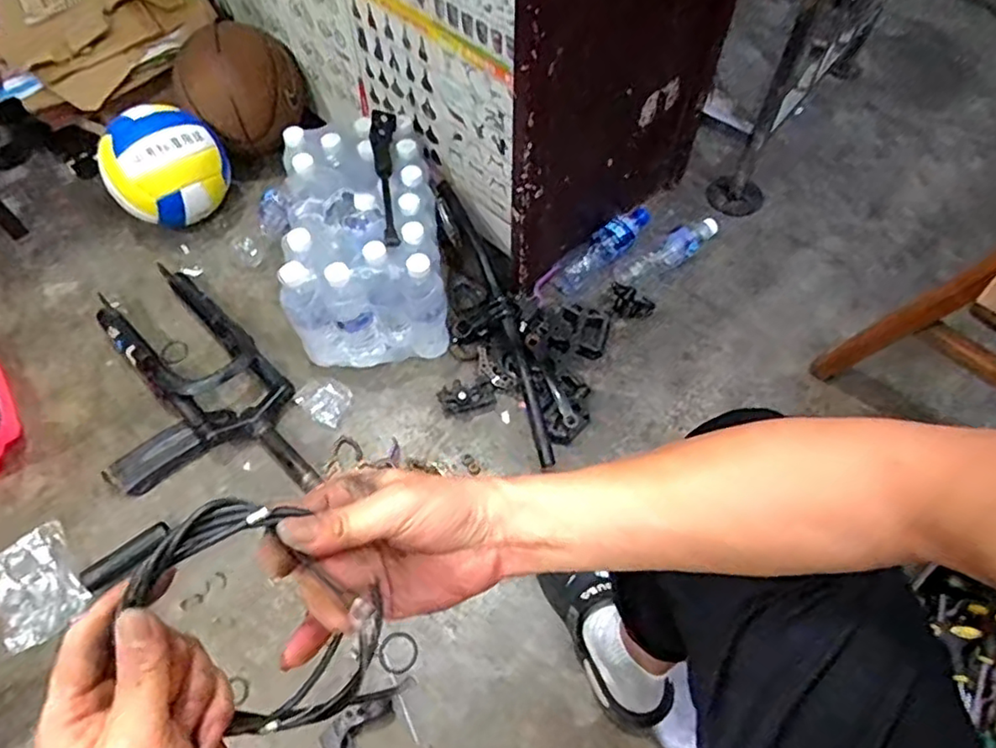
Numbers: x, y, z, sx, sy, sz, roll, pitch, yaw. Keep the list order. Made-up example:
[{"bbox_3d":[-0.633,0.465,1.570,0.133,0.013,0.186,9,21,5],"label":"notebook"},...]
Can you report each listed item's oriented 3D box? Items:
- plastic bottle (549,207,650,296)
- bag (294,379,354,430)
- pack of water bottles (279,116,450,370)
[{"bbox_3d":[0.186,-0.230,1.120,0.069,0.067,0.238,40,68,21],"label":"plastic bottle"},{"bbox_3d":[-0.280,0.041,0.995,0.084,0.011,0.073,22,62,12],"label":"bag"},{"bbox_3d":[-0.220,-0.222,1.028,0.234,0.209,0.349,-6,60,-3],"label":"pack of water bottles"}]

